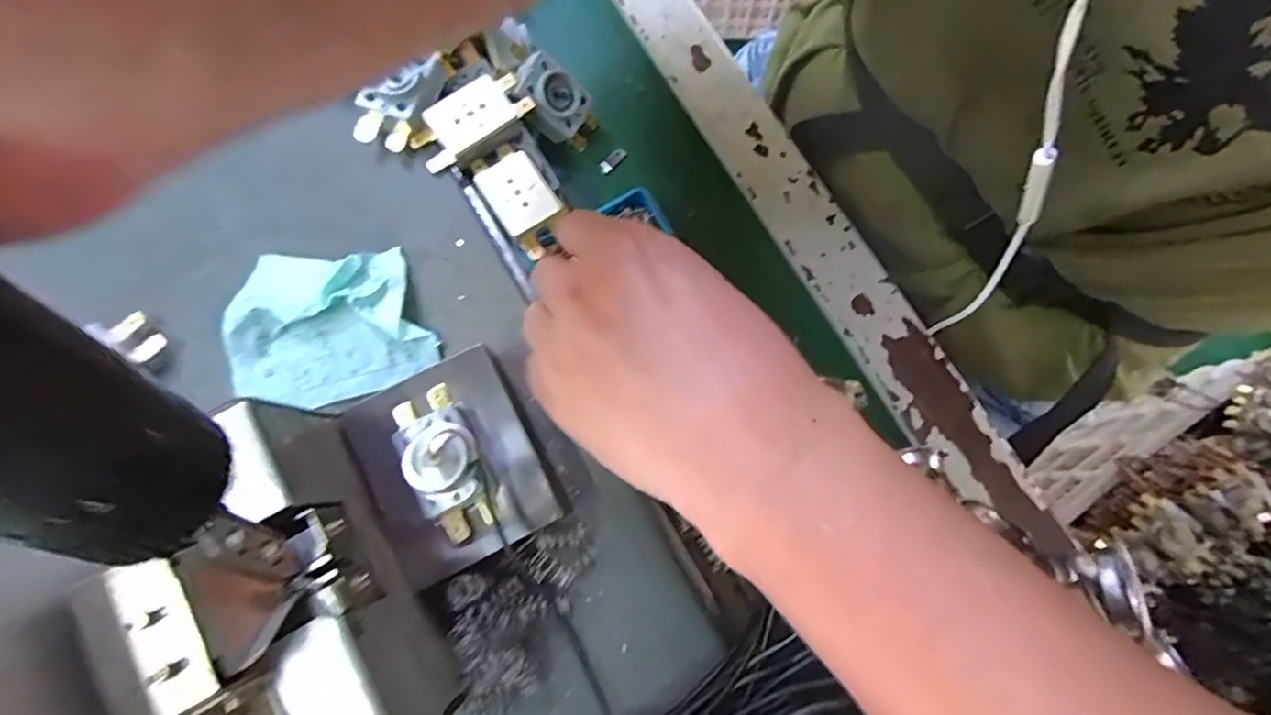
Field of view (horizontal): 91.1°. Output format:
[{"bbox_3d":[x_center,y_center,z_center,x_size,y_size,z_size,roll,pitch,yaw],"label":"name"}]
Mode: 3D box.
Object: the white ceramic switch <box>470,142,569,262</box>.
[{"bbox_3d":[-0.058,-0.079,0.304,0.028,0.014,0.060,-35,80,-8],"label":"white ceramic switch"}]

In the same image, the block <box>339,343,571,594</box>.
[{"bbox_3d":[-0.077,0.046,0.265,0.070,0.022,0.081,-29,79,-7],"label":"block"}]

